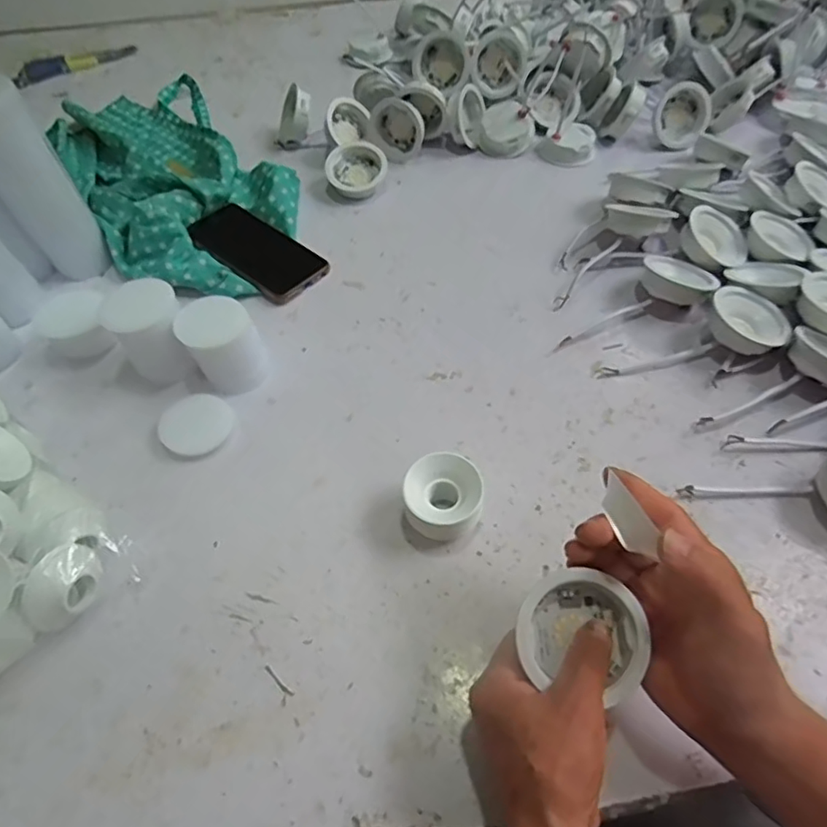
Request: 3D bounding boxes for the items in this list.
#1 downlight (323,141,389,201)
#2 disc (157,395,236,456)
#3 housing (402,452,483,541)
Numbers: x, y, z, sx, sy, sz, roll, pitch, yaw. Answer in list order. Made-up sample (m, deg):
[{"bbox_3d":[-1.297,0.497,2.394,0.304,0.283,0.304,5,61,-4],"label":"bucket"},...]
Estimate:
[{"bbox_3d":[-0.070,-0.293,0.701,0.069,0.019,0.070,28,75,1],"label":"downlight"},{"bbox_3d":[-0.185,0.009,0.499,0.055,0.009,0.058,-1,54,1],"label":"disc"},{"bbox_3d":[0.021,0.067,0.434,0.056,0.044,0.059,-1,54,1],"label":"housing"}]

